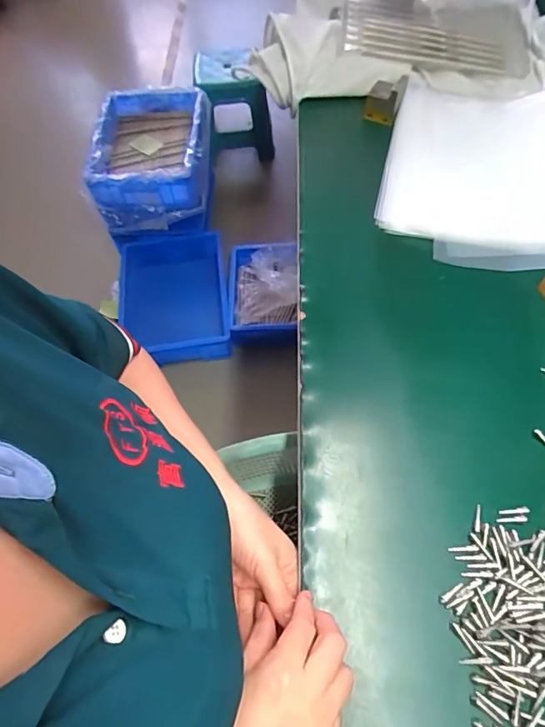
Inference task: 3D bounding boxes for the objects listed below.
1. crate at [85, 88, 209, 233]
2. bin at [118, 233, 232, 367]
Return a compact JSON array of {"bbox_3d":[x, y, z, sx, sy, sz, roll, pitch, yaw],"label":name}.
[{"bbox_3d":[-0.322,-0.560,1.288,0.306,0.183,0.337,-5,61,1],"label":"crate"},{"bbox_3d":[-0.280,-0.181,1.336,0.293,0.140,0.342,-9,61,-1],"label":"bin"}]

